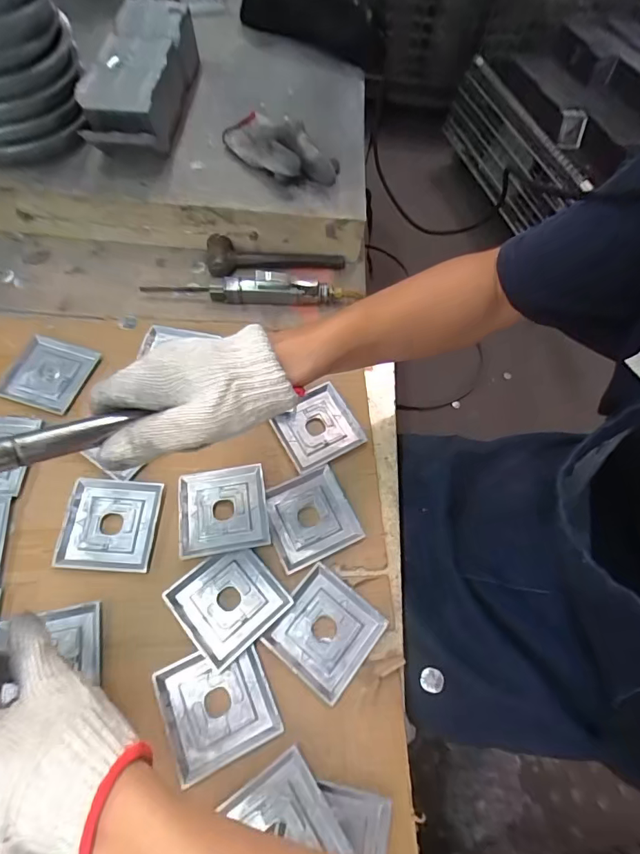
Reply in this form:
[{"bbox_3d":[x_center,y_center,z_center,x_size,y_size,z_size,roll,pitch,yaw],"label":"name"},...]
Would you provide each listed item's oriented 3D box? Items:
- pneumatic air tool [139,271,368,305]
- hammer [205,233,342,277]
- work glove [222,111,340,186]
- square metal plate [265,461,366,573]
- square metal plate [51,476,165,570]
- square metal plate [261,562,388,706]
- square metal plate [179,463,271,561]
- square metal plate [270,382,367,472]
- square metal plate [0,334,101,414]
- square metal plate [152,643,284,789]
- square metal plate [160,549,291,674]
[{"bbox_3d":[-0.092,-0.185,0.587,0.277,0.047,0.030,3,62,-3],"label":"pneumatic air tool"},{"bbox_3d":[-0.062,-0.236,0.619,0.188,0.038,0.043,-2,62,-5],"label":"hammer"},{"bbox_3d":[-0.053,-0.384,0.601,0.177,0.044,0.084,38,67,14],"label":"work glove"},{"bbox_3d":[-0.011,0.094,0.471,0.087,0.009,0.088,-22,66,-15],"label":"square metal plate"},{"bbox_3d":[-0.213,0.098,0.449,0.090,0.013,0.089,4,62,-2],"label":"square metal plate"},{"bbox_3d":[0.005,0.194,0.423,0.088,0.008,0.089,36,65,14],"label":"square metal plate"},{"bbox_3d":[-0.101,0.086,0.462,0.090,0.012,0.088,-6,63,-8],"label":"square metal plate"},{"bbox_3d":[-0.003,0.000,0.514,0.089,0.014,0.087,-26,67,-17],"label":"square metal plate"},{"bbox_3d":[-0.323,-0.064,0.526,0.097,0.011,0.088,18,62,5],"label":"square metal plate"},{"bbox_3d":[-0.090,0.243,0.390,0.090,0.007,0.090,-21,65,-14],"label":"square metal plate"},{"bbox_3d":[-0.088,0.166,0.427,0.089,0.010,0.088,-36,70,-21],"label":"square metal plate"}]

